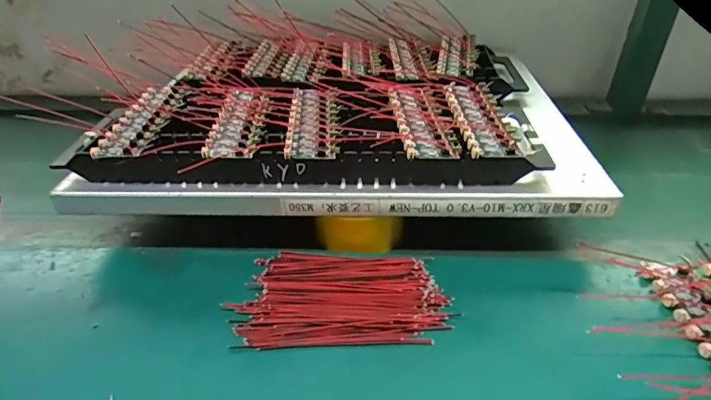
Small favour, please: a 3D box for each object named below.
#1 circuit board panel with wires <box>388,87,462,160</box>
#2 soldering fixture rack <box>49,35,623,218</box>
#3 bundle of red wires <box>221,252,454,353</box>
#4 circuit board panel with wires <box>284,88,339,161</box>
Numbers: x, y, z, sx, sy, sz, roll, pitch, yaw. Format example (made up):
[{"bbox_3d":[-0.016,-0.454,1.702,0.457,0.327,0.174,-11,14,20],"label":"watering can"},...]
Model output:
[{"bbox_3d":[0.064,-0.079,0.456,0.049,0.010,0.148,-3,34,-1],"label":"circuit board panel with wires"},{"bbox_3d":[-0.024,-0.108,0.549,0.509,0.066,0.366,-2,32,0],"label":"soldering fixture rack"},{"bbox_3d":[-0.009,0.080,0.388,0.166,0.020,0.089,1,34,4],"label":"bundle of red wires"},{"bbox_3d":[-0.041,-0.077,0.459,0.044,0.015,0.137,-3,34,-1],"label":"circuit board panel with wires"}]

